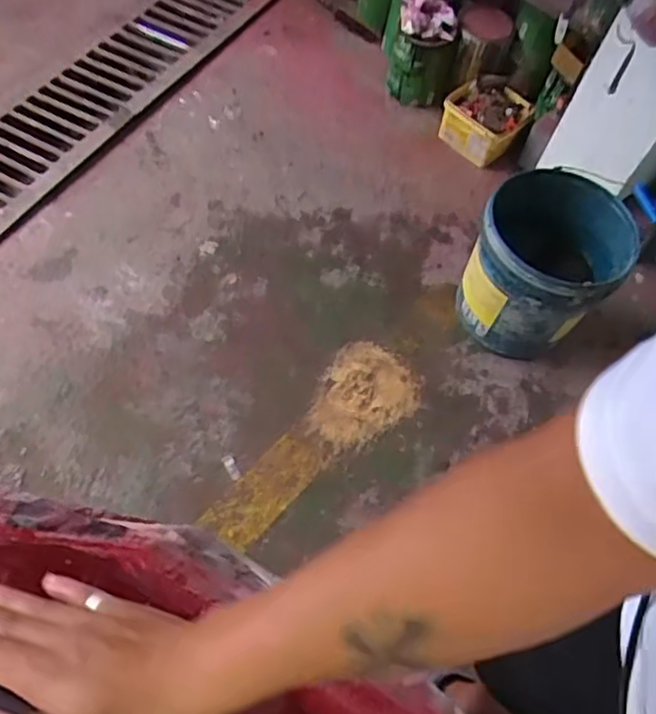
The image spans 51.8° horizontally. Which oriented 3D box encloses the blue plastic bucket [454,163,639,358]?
[{"bbox_3d":[0.440,-0.196,1.453,0.298,0.300,0.323,26,59,6],"label":"blue plastic bucket"}]

